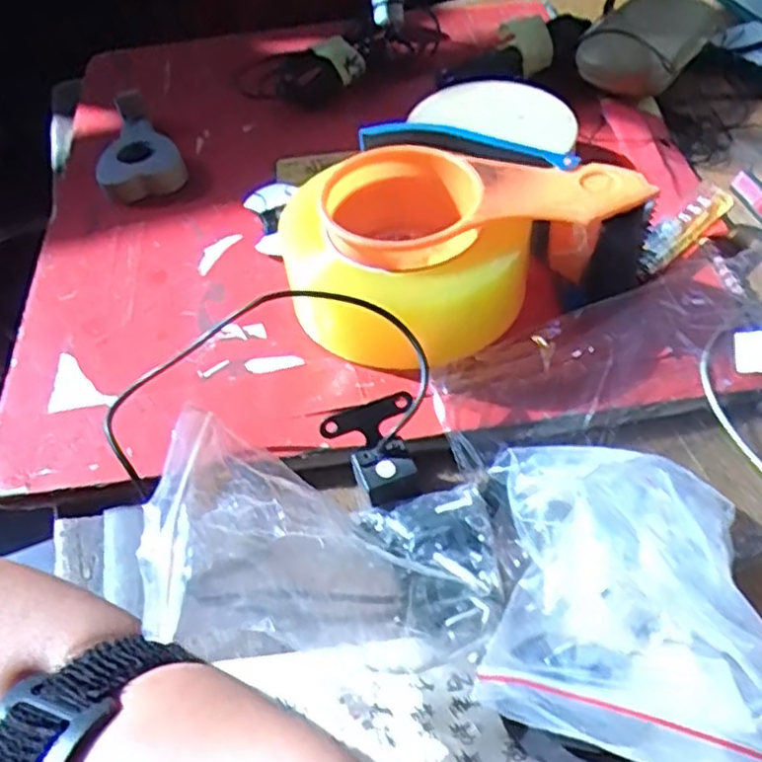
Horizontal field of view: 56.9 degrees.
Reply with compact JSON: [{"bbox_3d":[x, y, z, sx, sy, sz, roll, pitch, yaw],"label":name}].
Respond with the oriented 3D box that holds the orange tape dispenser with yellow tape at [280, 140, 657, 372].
[{"bbox_3d":[0.033,-0.062,0.349,0.165,0.063,0.112,14,53,15],"label":"orange tape dispenser with yellow tape"}]

